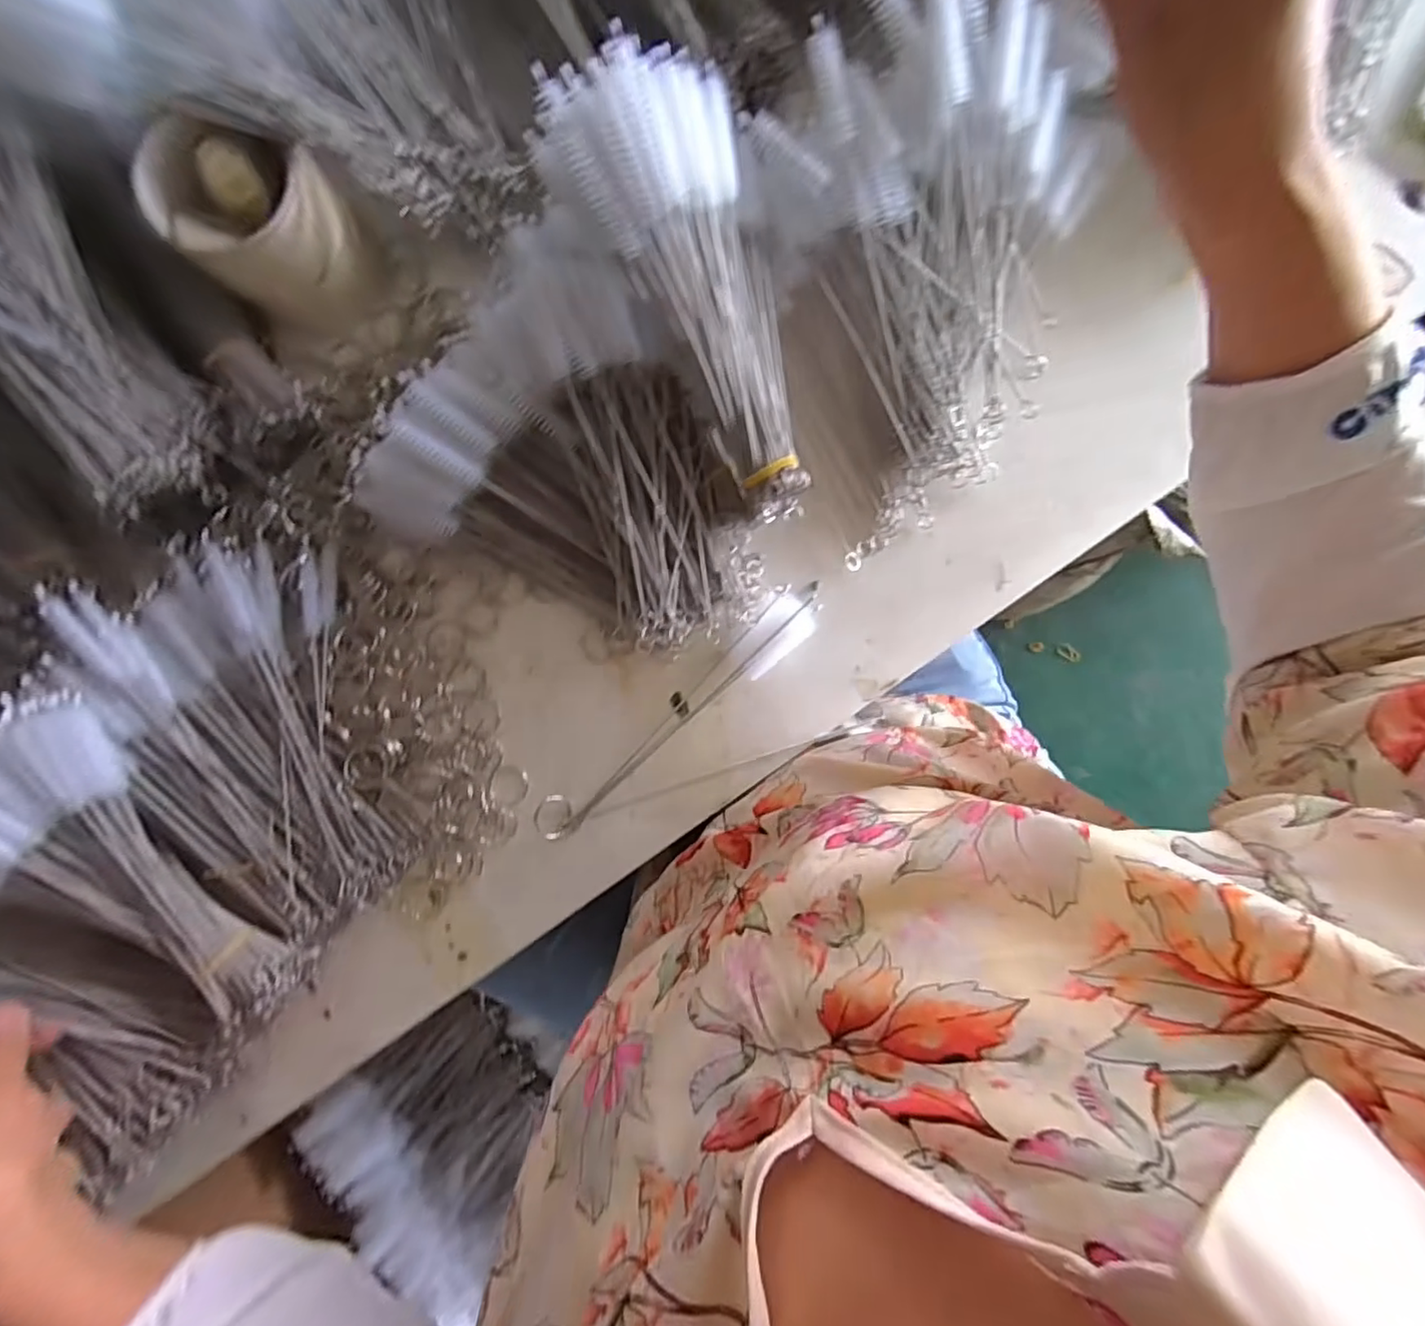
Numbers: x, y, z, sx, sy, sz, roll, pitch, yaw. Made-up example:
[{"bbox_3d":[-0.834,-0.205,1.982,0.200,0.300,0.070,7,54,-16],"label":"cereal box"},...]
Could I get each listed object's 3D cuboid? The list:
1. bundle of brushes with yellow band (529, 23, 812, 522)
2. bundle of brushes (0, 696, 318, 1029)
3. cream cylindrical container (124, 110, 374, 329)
[{"bbox_3d":[0.005,-0.187,0.320,0.109,0.084,0.207,-26,115,3],"label":"bundle of brushes with yellow band"},{"bbox_3d":[-0.324,0.128,0.333,0.101,0.040,0.206,-37,107,3],"label":"bundle of brushes"},{"bbox_3d":[-0.239,-0.238,0.332,0.076,0.081,0.079,42,92,1],"label":"cream cylindrical container"}]

